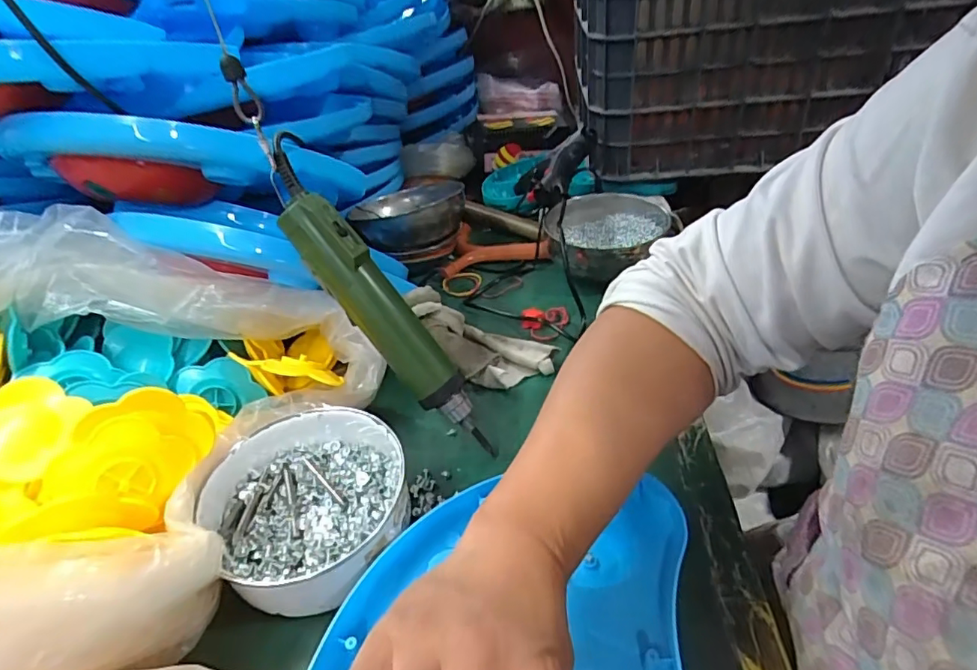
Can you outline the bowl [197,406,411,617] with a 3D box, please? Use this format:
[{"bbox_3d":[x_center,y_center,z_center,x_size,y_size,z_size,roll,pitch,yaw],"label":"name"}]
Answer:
[{"bbox_3d":[-0.128,0.118,0.394,0.140,0.050,0.136,-4,36,3],"label":"bowl"}]

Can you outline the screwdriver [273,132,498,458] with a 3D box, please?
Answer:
[{"bbox_3d":[-0.086,-0.021,0.429,0.039,0.277,0.035,-23,17,46],"label":"screwdriver"}]

